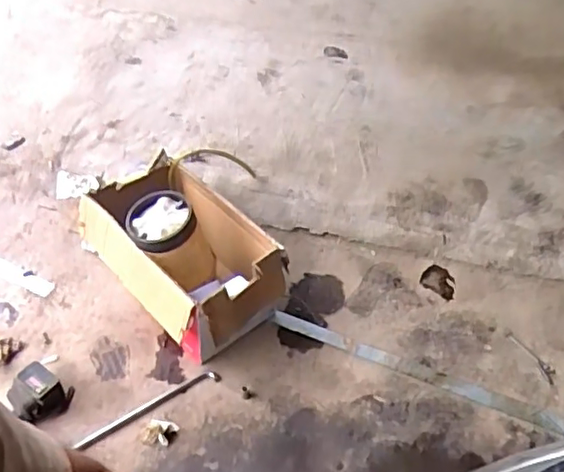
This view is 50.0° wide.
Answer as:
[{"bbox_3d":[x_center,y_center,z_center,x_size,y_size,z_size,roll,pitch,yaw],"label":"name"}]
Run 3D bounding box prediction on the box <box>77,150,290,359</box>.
[{"bbox_3d":[-0.263,0.044,1.647,0.328,0.320,0.531,-31,55,-31],"label":"box"}]

